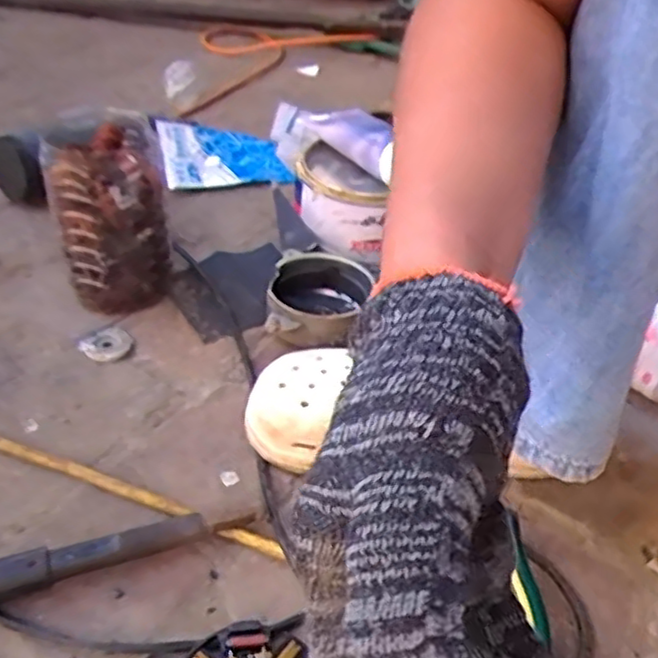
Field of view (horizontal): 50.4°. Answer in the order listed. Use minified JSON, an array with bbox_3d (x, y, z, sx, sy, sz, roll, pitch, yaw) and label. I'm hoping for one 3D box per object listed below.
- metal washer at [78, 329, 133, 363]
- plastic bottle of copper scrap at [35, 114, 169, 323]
[{"bbox_3d":[-0.194,0.013,0.616,0.042,0.006,0.036,-31,55,-34],"label":"metal washer"},{"bbox_3d":[-0.201,-0.109,0.652,0.096,0.159,0.122,-8,40,-13],"label":"plastic bottle of copper scrap"}]

